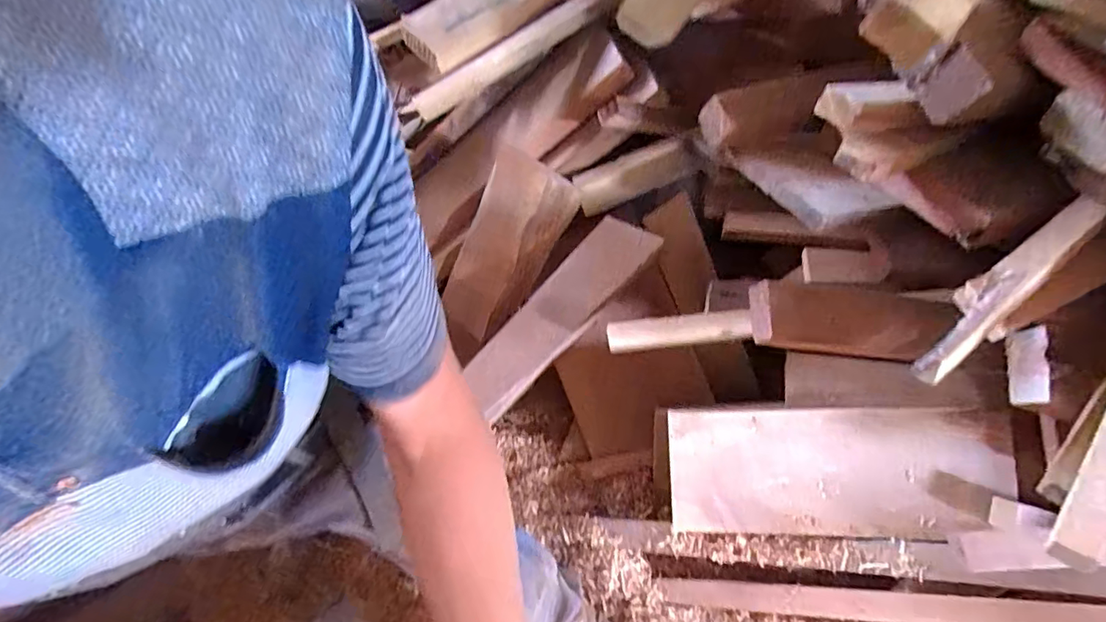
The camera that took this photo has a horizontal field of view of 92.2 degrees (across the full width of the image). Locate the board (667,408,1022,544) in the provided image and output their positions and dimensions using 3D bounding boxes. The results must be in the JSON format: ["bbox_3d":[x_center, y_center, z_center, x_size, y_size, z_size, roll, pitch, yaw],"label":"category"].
[{"bbox_3d":[0.477,0.280,0.923,0.530,0.034,0.223,-4,86,12],"label":"board"}]

